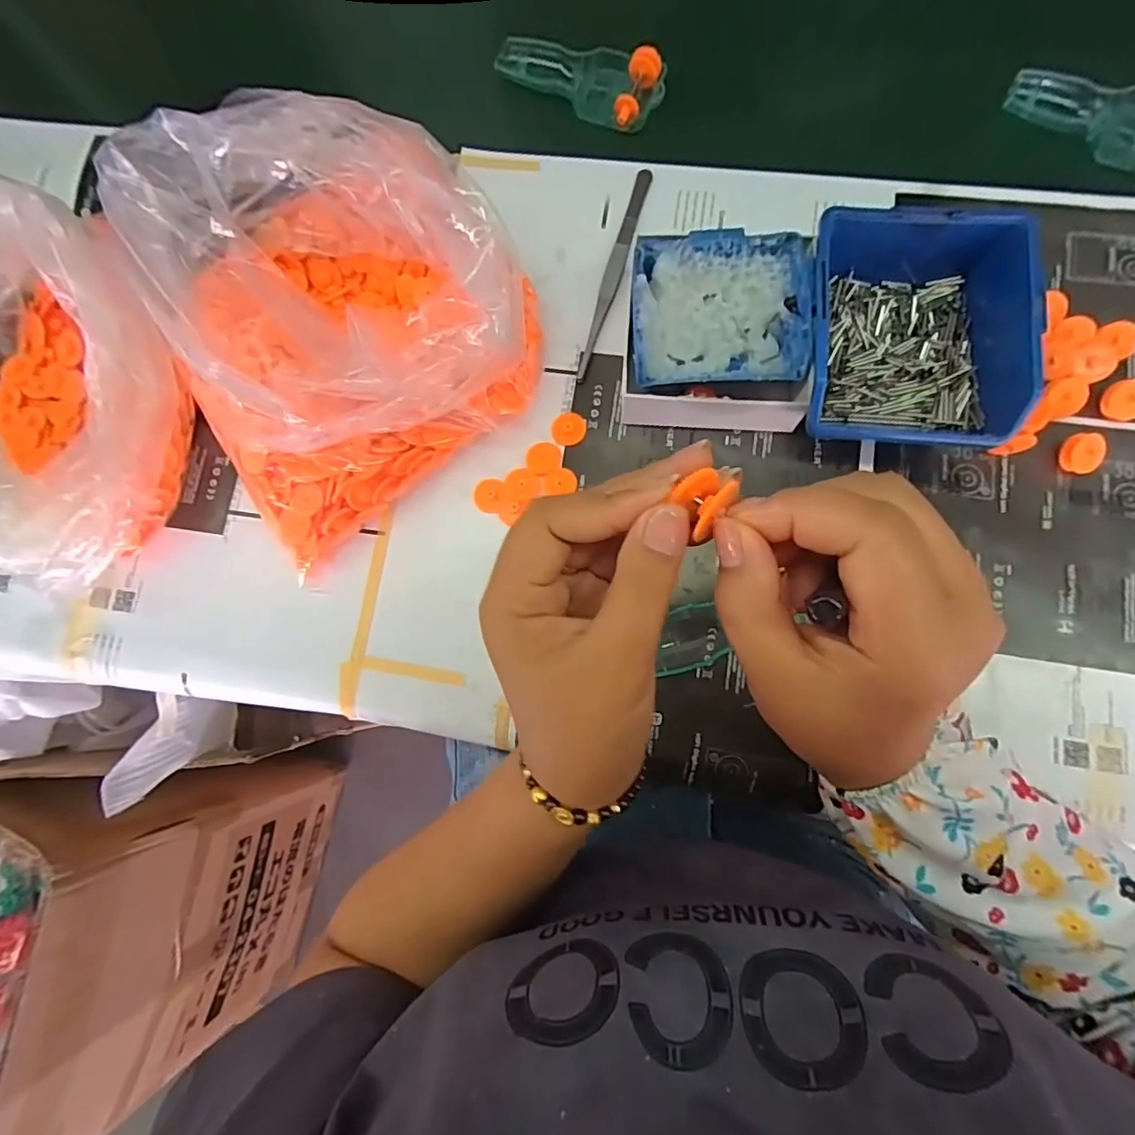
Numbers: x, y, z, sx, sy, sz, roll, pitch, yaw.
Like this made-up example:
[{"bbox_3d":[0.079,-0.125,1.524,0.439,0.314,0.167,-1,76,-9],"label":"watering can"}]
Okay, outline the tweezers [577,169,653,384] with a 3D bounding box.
[{"bbox_3d":[0.031,-0.196,0.369,0.011,0.012,0.154,16,81,7],"label":"tweezers"}]

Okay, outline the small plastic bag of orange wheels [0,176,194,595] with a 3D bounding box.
[{"bbox_3d":[-0.338,-0.103,0.336,0.193,0.087,0.202,11,80,6],"label":"small plastic bag of orange wheels"}]

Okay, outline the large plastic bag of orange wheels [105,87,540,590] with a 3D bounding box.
[{"bbox_3d":[-0.147,-0.160,0.335,0.212,0.086,0.234,-36,79,-3],"label":"large plastic bag of orange wheels"}]

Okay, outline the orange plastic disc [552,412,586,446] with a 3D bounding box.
[{"bbox_3d":[0.001,-0.089,0.361,0.022,0.004,0.022,-1,79,4],"label":"orange plastic disc"}]

